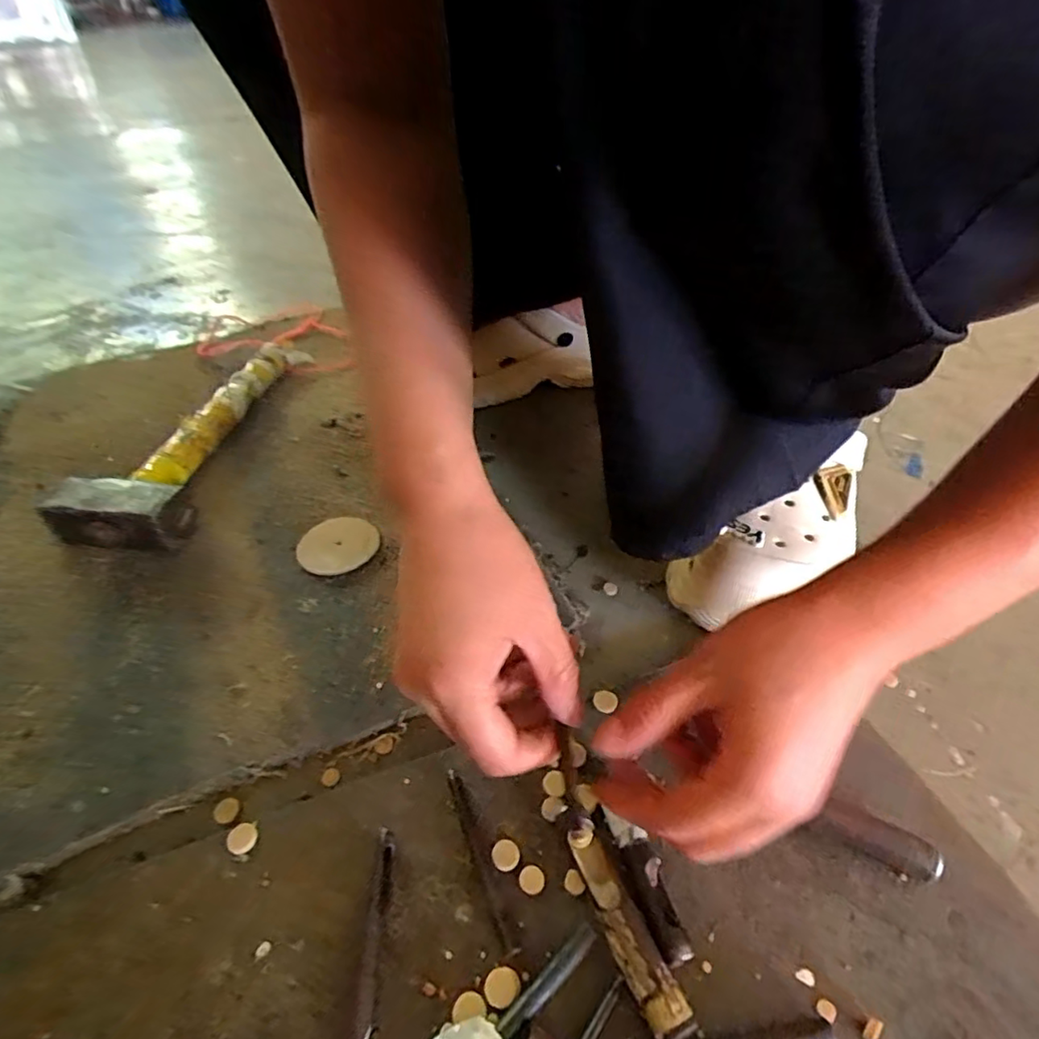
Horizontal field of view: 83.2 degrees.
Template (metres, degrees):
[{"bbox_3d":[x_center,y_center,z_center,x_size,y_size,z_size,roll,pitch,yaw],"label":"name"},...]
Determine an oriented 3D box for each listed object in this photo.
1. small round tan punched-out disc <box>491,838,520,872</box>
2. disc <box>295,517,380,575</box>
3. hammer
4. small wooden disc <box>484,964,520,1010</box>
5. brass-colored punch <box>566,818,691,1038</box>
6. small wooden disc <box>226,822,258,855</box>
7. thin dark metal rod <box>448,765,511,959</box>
[{"bbox_3d":[-0.007,0.162,0.284,0.013,0.004,0.014,-1,44,1],"label":"small round tan punched-out disc"},{"bbox_3d":[-0.137,0.018,0.441,0.058,0.005,0.052,-24,48,-21],"label":"disc"},{"bbox_3d":[-0.292,-0.082,0.520,0.092,0.042,0.278,1,44,3],"label":"hammer"},{"bbox_3d":[-0.007,0.195,0.245,0.015,0.004,0.014,-1,44,1],"label":"small wooden disc"},{"bbox_3d":[0.044,0.176,0.259,0.016,0.016,0.082,-19,46,-17],"label":"brass-colored punch"},{"bbox_3d":[-0.138,0.158,0.290,0.013,0.004,0.014,-1,44,1],"label":"small wooden disc"},{"bbox_3d":[-0.020,0.161,0.282,0.006,0.006,0.082,-17,46,-15],"label":"thin dark metal rod"}]

